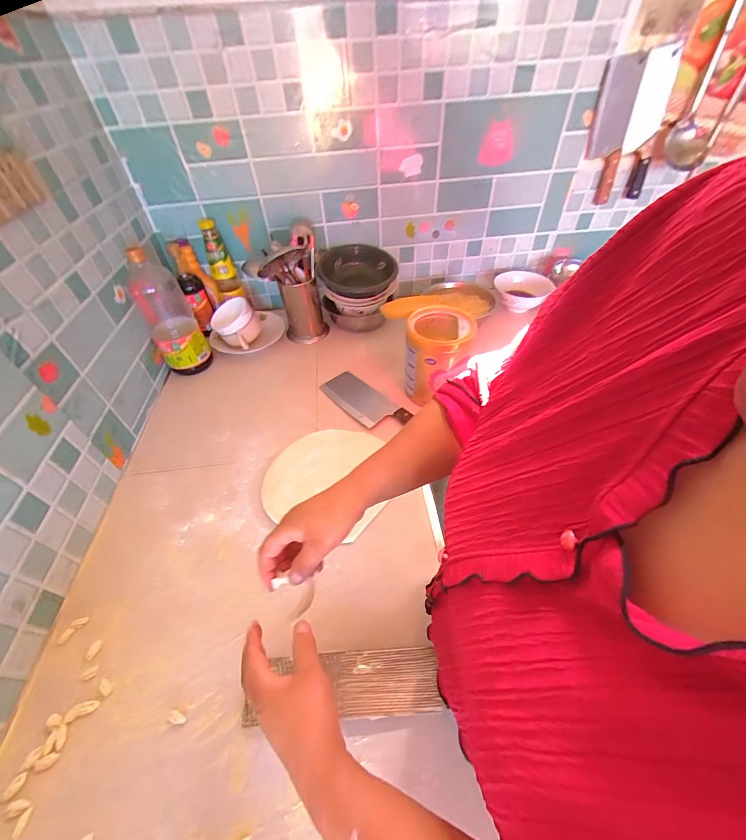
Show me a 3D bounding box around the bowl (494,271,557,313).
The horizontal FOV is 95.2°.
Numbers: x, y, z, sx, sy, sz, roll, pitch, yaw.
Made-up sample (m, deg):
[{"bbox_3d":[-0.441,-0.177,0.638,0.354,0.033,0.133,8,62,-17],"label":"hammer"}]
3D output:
[{"bbox_3d":[0.412,-0.346,0.925,0.155,0.055,0.155,-1,48,1],"label":"bowl"}]

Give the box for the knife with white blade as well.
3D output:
[{"bbox_3d":[0.590,-0.625,0.740,0.083,0.265,0.031,-32,51,3],"label":"knife with white blade"}]

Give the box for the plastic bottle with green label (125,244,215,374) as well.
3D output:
[{"bbox_3d":[-0.477,-0.240,0.797,0.109,0.256,0.094,-28,53,-21],"label":"plastic bottle with green label"}]

